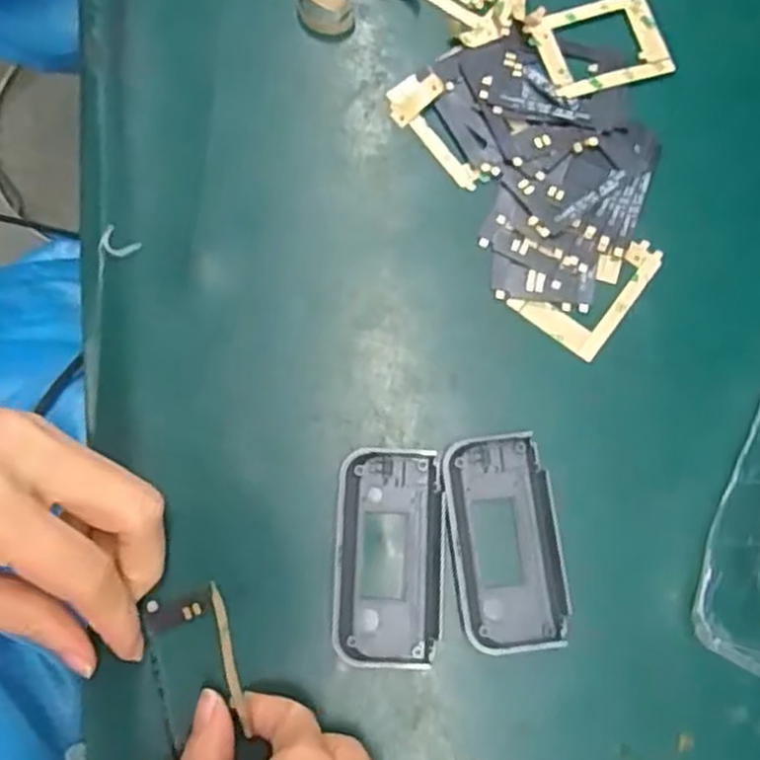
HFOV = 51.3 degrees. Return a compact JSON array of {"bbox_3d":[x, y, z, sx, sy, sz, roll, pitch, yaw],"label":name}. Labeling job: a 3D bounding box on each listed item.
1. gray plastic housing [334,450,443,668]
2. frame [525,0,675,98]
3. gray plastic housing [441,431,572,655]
[{"bbox_3d":[0.003,0.064,0.286,0.039,0.008,0.075,2,78,0],"label":"gray plastic housing"},{"bbox_3d":[0.092,-0.140,0.331,0.054,0.005,0.039,-14,80,-6],"label":"frame"},{"bbox_3d":[0.045,0.059,0.288,0.039,0.007,0.076,-7,79,-2],"label":"gray plastic housing"}]

